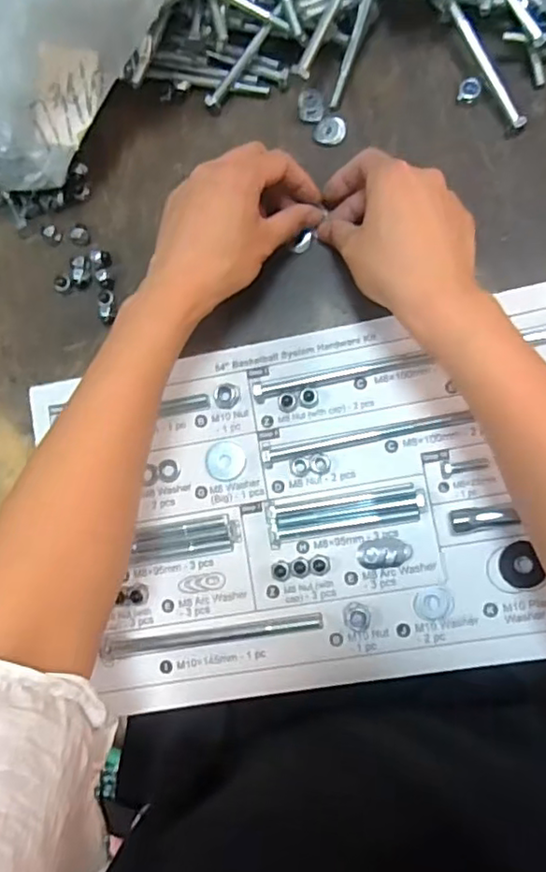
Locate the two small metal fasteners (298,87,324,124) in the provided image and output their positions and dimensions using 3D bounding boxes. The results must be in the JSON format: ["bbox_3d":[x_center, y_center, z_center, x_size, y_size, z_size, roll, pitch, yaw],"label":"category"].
[{"bbox_3d":[0.028,-0.246,0.458,0.018,0.004,0.025,-6,84,7],"label":"two small metal fasteners"}]

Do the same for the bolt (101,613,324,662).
[{"bbox_3d":[-0.041,0.137,0.422,0.148,0.014,0.017,-7,84,7],"label":"bolt"}]

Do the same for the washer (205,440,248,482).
[{"bbox_3d":[-0.034,0.018,0.440,0.029,0.004,0.028,-1,85,8],"label":"washer"}]

